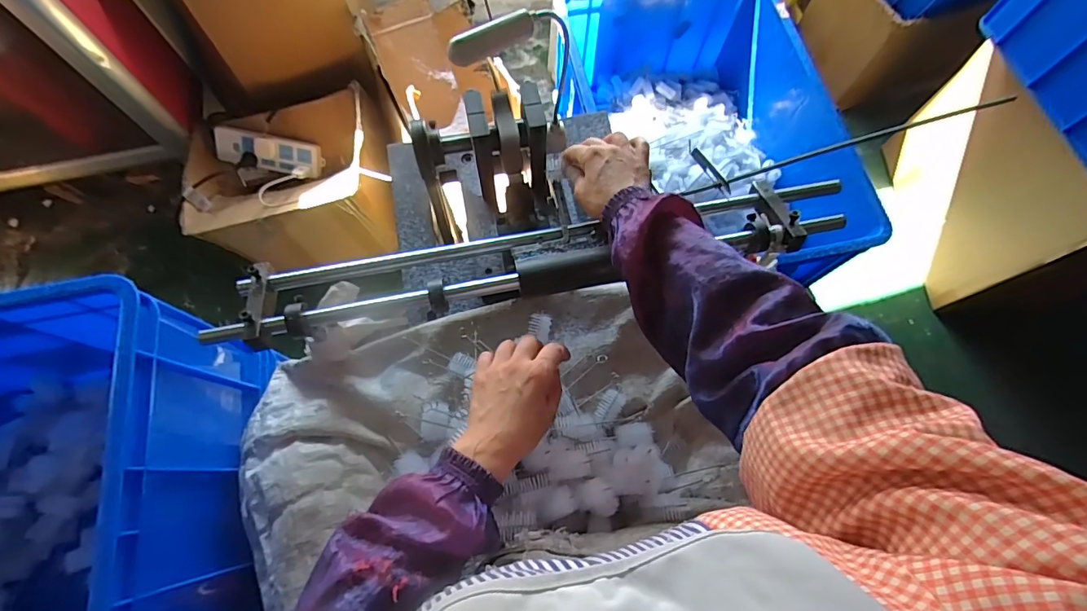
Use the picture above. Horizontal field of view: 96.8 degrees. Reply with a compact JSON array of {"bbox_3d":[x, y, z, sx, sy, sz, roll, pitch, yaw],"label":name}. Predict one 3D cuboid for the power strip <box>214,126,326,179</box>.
[{"bbox_3d":[-0.645,-0.356,1.126,0.239,0.034,0.082,11,112,-8],"label":"power strip"}]

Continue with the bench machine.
[{"bbox_3d":[-0.006,-0.124,0.566,0.620,0.143,0.264,-10,71,-4],"label":"bench machine"}]

